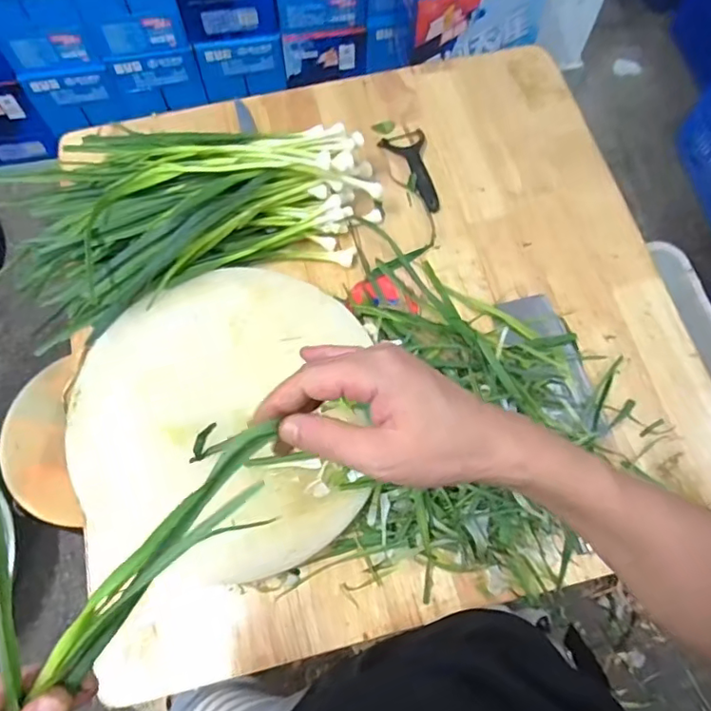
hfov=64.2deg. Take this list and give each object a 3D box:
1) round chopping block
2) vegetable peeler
[{"bbox_3d":[-0.160,0.066,0.662,0.330,0.044,0.366,-8,72,-4],"label":"round chopping block"},{"bbox_3d":[0.087,-0.267,0.816,0.065,0.015,0.138,-17,72,-7],"label":"vegetable peeler"}]

